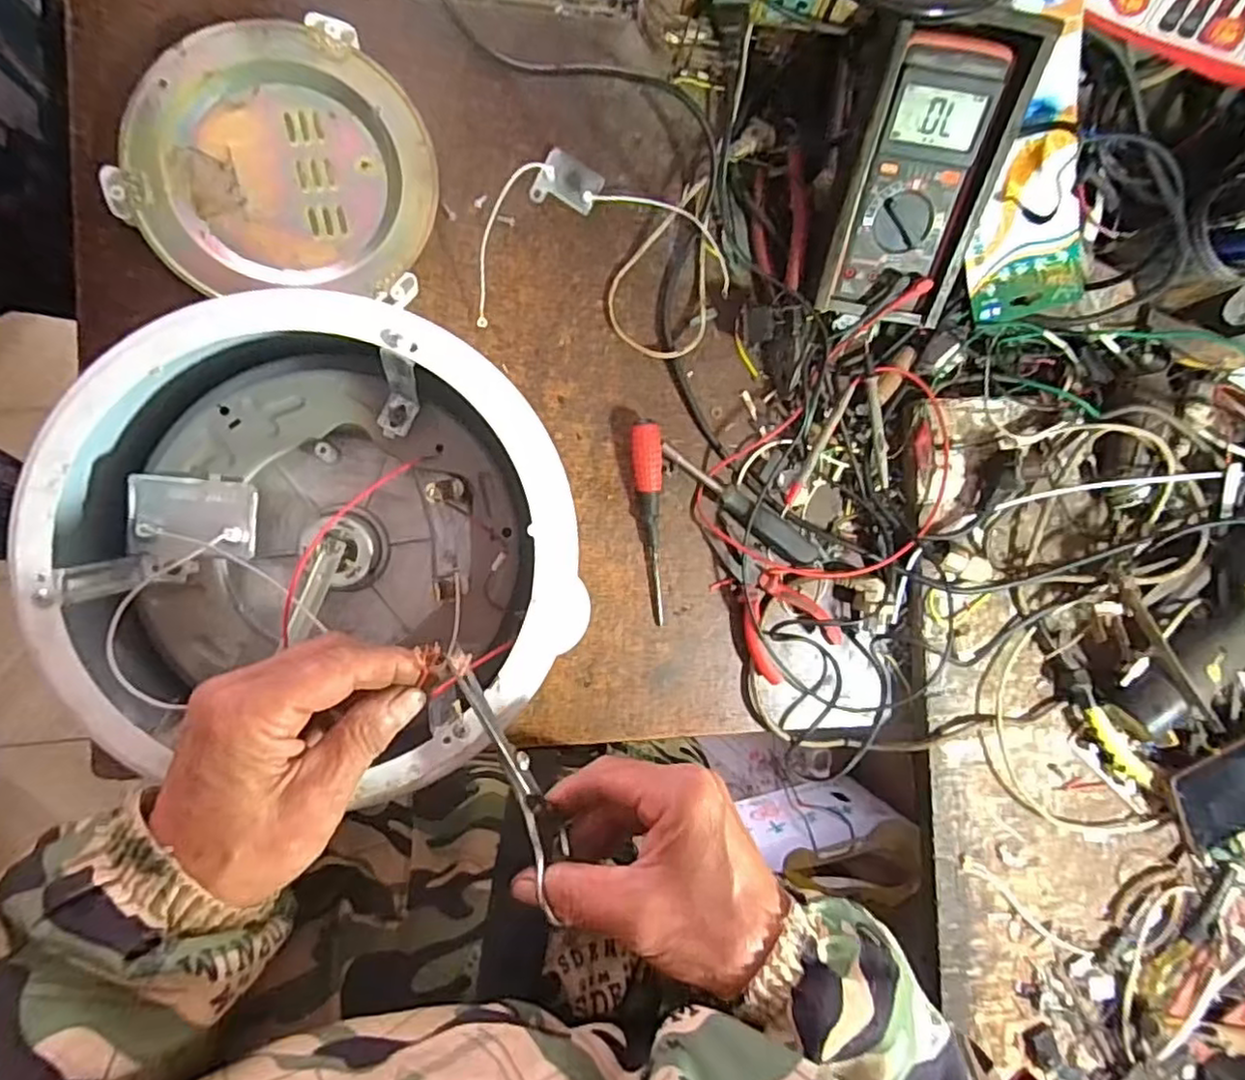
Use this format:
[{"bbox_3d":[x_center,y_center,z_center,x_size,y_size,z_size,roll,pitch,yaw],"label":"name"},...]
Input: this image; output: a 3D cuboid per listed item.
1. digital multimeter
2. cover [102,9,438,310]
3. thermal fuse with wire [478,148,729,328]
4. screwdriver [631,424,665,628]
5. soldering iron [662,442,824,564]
[{"bbox_3d":[0.213,-0.267,0.491,0.076,0.033,0.170,7,124,-8],"label":"digital multimeter"},{"bbox_3d":[-0.243,-0.273,0.480,0.201,0.034,0.190,-2,91,-8],"label":"cover"},{"bbox_3d":[-0.021,-0.244,0.515,0.202,0.032,0.121,-12,93,-8],"label":"thermal fuse with wire"},{"bbox_3d":[0.025,-0.014,0.539,0.023,0.020,0.163,-6,92,-8],"label":"screwdriver"},{"bbox_3d":[0.100,-0.026,0.551,0.162,0.019,0.026,32,87,-7],"label":"soldering iron"}]

